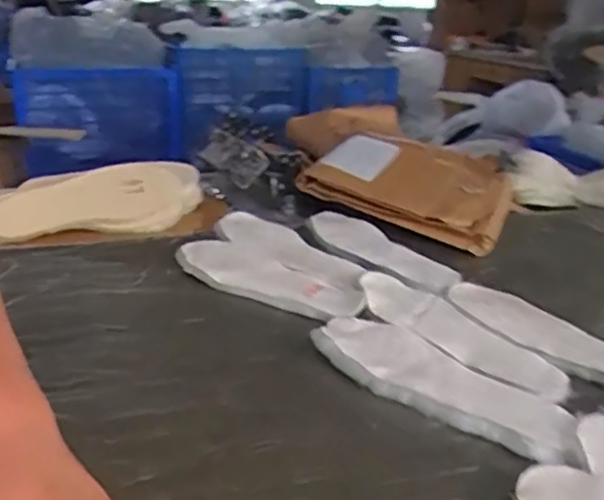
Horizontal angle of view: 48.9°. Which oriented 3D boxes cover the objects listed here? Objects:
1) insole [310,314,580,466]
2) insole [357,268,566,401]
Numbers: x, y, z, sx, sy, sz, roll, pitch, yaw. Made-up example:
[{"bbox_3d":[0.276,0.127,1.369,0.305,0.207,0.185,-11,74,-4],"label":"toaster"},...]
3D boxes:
[{"bbox_3d":[0.121,0.120,0.608,0.091,0.015,0.261,-20,32,-39],"label":"insole"},{"bbox_3d":[0.156,0.080,0.697,0.086,0.013,0.268,-11,25,-33],"label":"insole"}]

